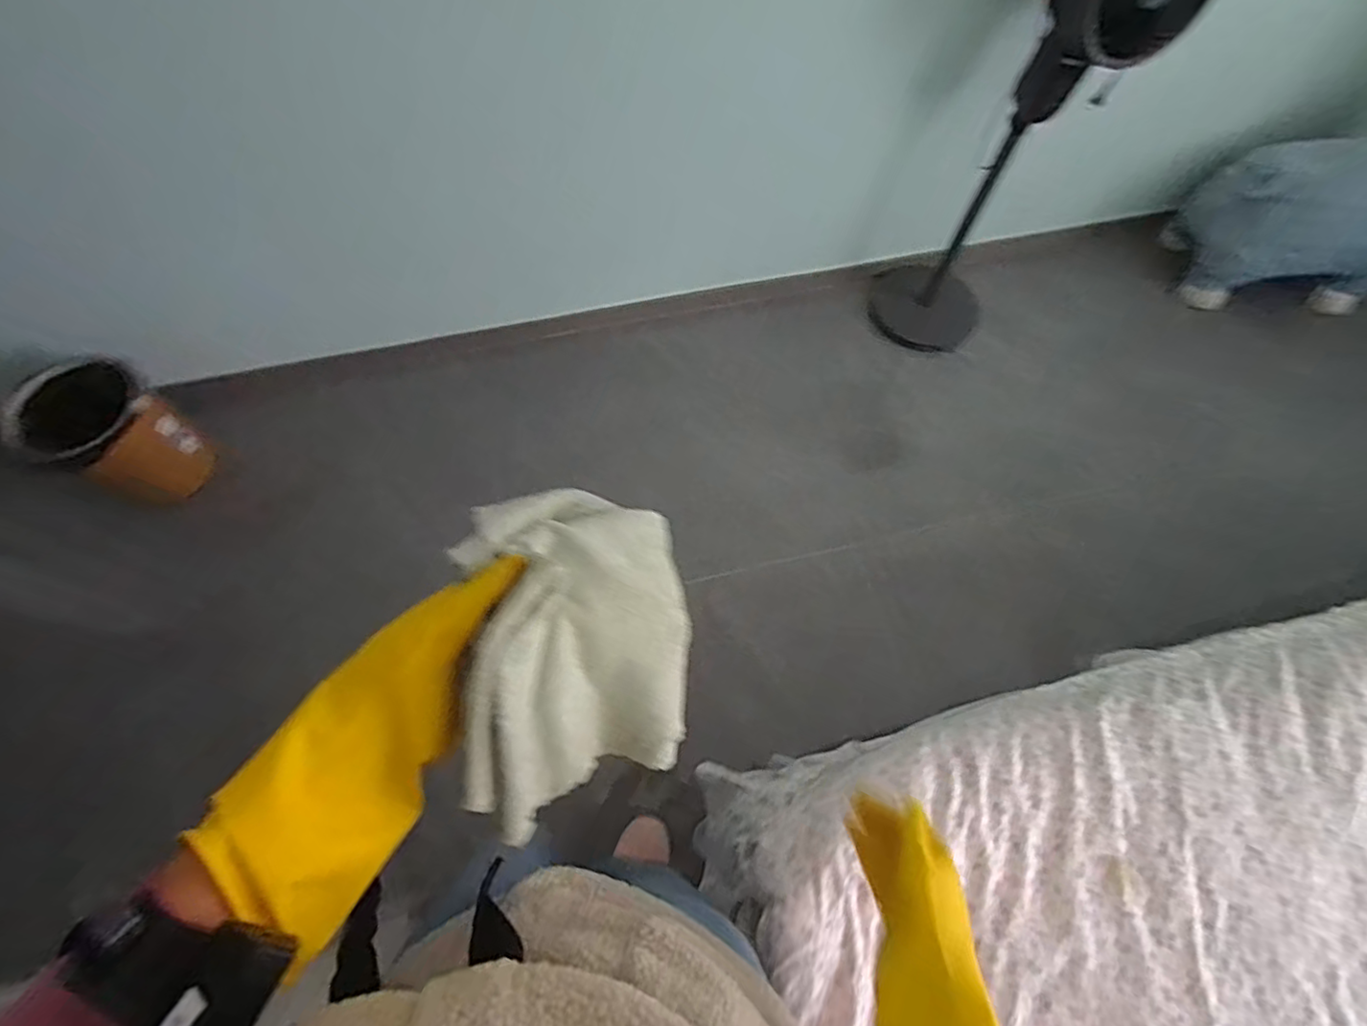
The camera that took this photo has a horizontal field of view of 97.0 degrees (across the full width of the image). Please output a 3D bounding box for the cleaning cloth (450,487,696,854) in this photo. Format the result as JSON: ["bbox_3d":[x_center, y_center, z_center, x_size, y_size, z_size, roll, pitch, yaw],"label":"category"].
[{"bbox_3d":[-0.061,0.080,0.371,0.141,0.047,0.183,0,82,-36],"label":"cleaning cloth"}]

